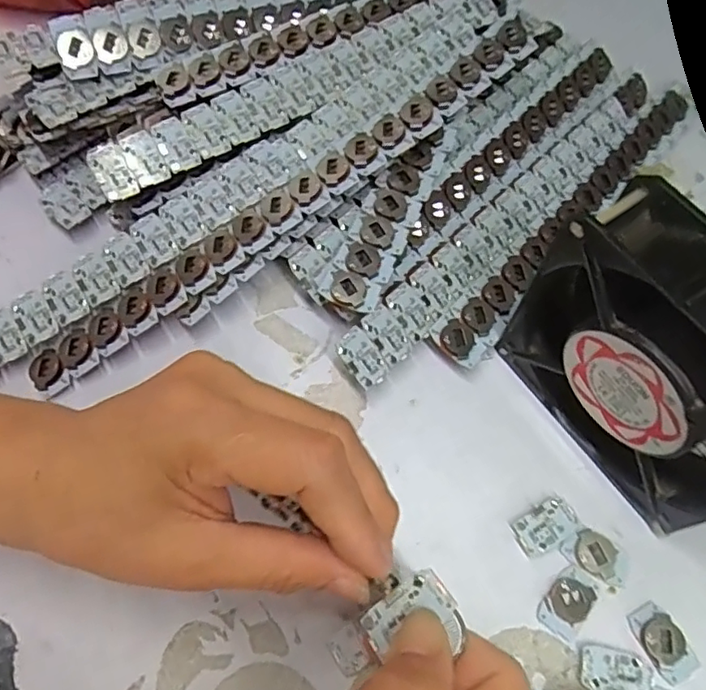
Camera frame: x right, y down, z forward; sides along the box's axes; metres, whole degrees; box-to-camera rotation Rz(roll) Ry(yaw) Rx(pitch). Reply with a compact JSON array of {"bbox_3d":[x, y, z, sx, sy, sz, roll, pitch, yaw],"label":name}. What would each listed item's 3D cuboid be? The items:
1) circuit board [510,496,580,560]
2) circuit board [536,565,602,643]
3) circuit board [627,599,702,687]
[{"bbox_3d":[0.091,0.085,0.275,0.029,0.004,0.019,-24,67,-12],"label":"circuit board"},{"bbox_3d":[0.097,0.114,0.262,0.018,0.004,0.029,39,70,16],"label":"circuit board"},{"bbox_3d":[0.135,0.130,0.255,0.018,0.006,0.031,-27,68,-13],"label":"circuit board"}]

